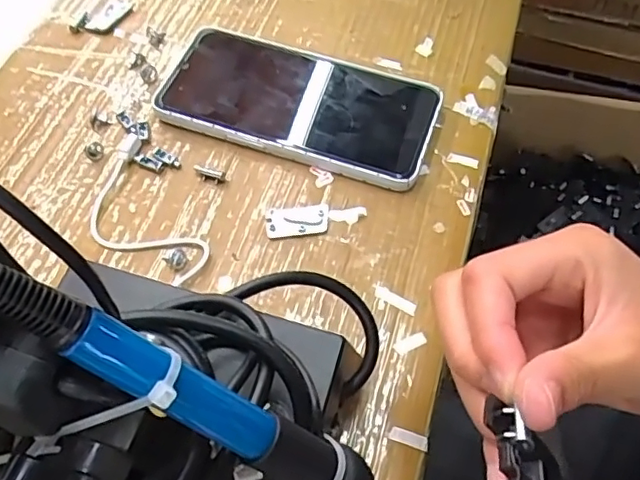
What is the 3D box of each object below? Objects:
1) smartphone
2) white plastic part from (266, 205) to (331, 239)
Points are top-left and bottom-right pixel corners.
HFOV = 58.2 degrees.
[{"bbox_3d":[-0.012,-0.084,0.353,0.162,0.015,0.079,16,61,10],"label":"smartphone"},{"bbox_3d":[-0.012,-0.011,0.317,0.034,0.004,0.019,-6,60,-3],"label":"white plastic part"}]

